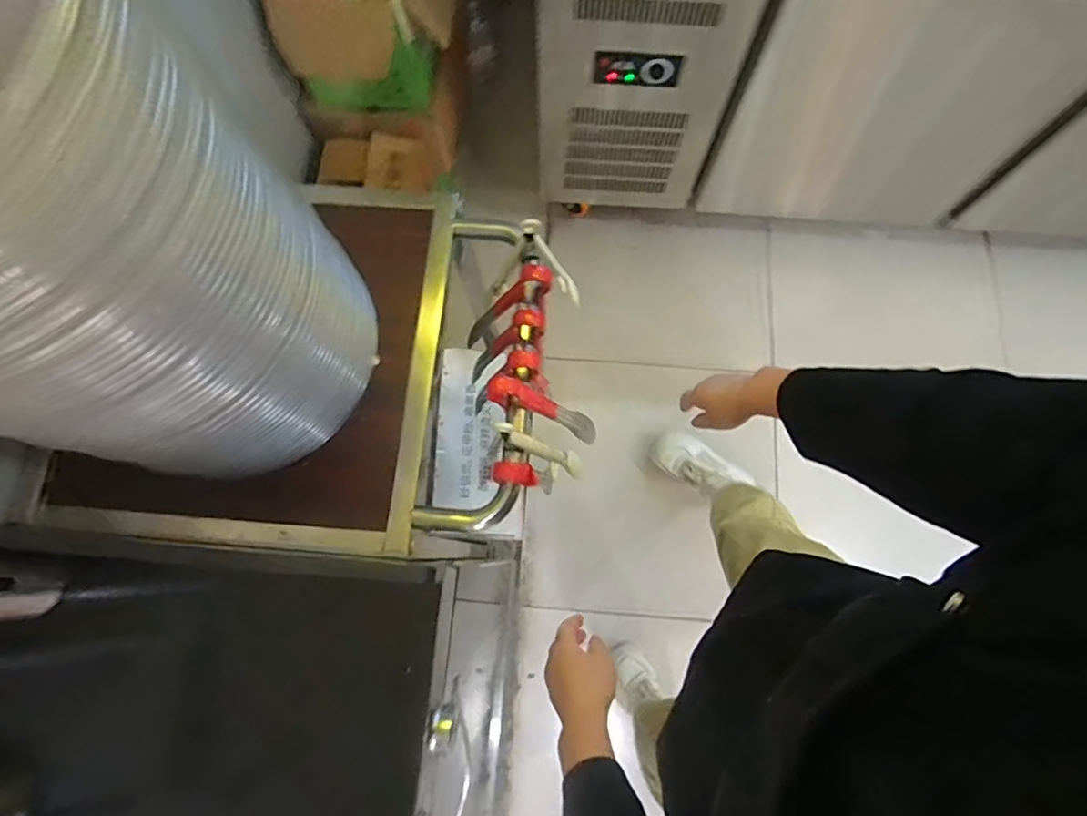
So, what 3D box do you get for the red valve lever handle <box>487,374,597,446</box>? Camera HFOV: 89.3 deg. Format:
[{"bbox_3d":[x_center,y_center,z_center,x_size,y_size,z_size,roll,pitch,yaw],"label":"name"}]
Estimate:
[{"bbox_3d":[0.005,0.005,0.648,0.036,0.232,0.031,-4,73,31],"label":"red valve lever handle"}]

